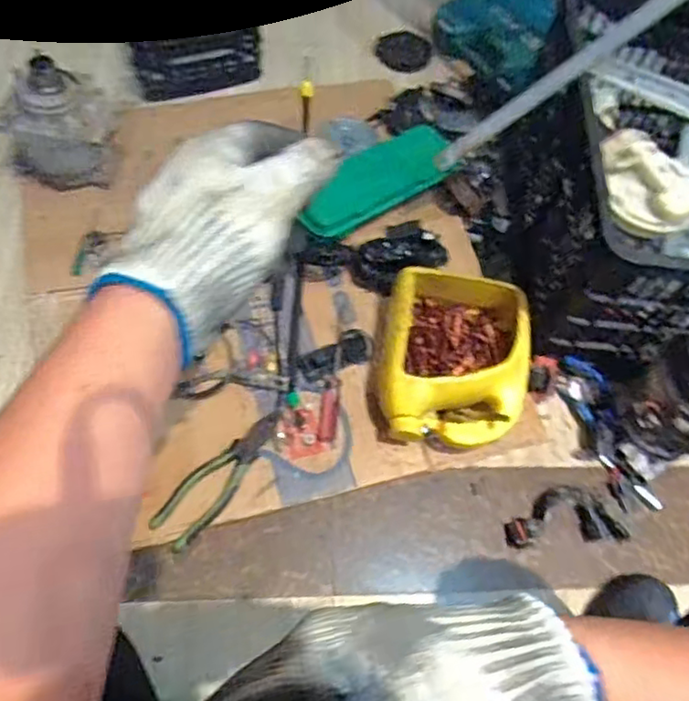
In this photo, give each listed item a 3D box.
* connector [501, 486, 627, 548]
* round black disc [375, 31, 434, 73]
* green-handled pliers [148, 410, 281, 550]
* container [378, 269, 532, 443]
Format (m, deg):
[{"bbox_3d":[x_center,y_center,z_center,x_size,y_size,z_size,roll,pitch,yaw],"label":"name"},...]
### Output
[{"bbox_3d":[0.266,0.203,0.788,0.142,0.018,0.069,-1,63,-7],"label":"connector"},{"bbox_3d":[0.109,-0.552,1.175,0.103,0.028,0.103,3,63,-5],"label":"round black disc"},{"bbox_3d":[-0.145,0.148,0.767,0.058,0.023,0.195,39,65,13],"label":"green-handled pliers"},{"bbox_3d":[0.139,0.015,0.814,0.177,0.091,0.215,9,62,-2],"label":"container"}]

